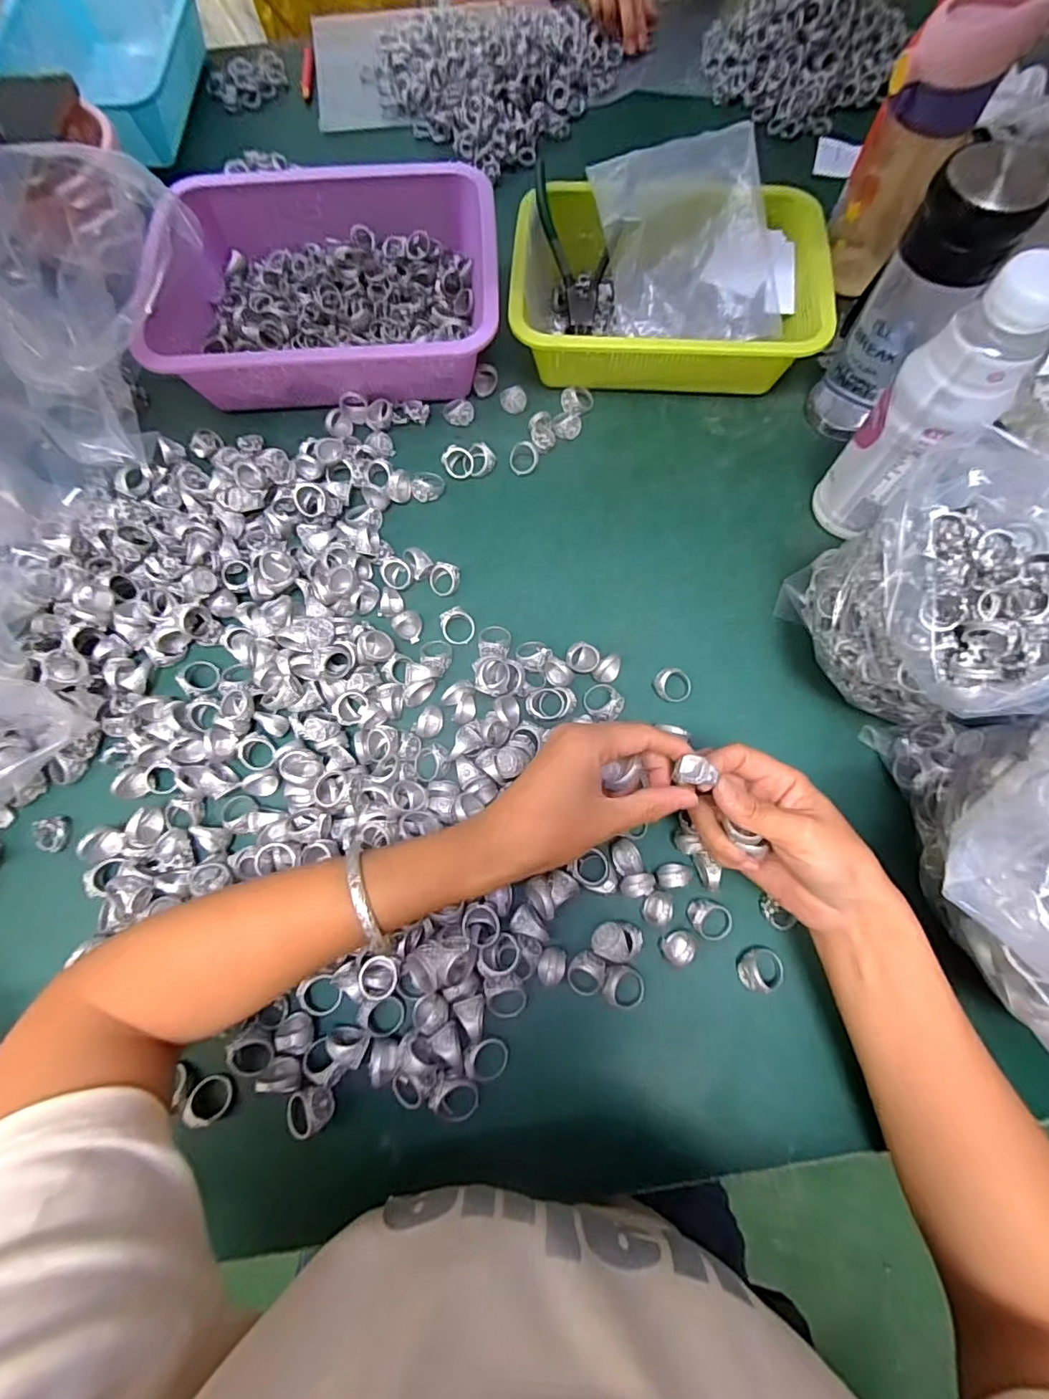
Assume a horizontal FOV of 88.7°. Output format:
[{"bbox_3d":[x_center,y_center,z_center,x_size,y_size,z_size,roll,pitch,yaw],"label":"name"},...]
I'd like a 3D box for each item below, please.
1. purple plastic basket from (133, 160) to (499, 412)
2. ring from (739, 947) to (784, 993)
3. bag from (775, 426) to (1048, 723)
[{"bbox_3d":[-0.180,-0.375,0.490,0.306,0.080,0.204,-6,74,-2],"label":"purple plastic basket"},{"bbox_3d":[0.158,0.179,0.354,0.029,0.011,0.025,-1,74,0],"label":"ring"},{"bbox_3d":[0.271,-0.051,0.358,0.132,0.154,0.149,1,74,0],"label":"bag"}]

